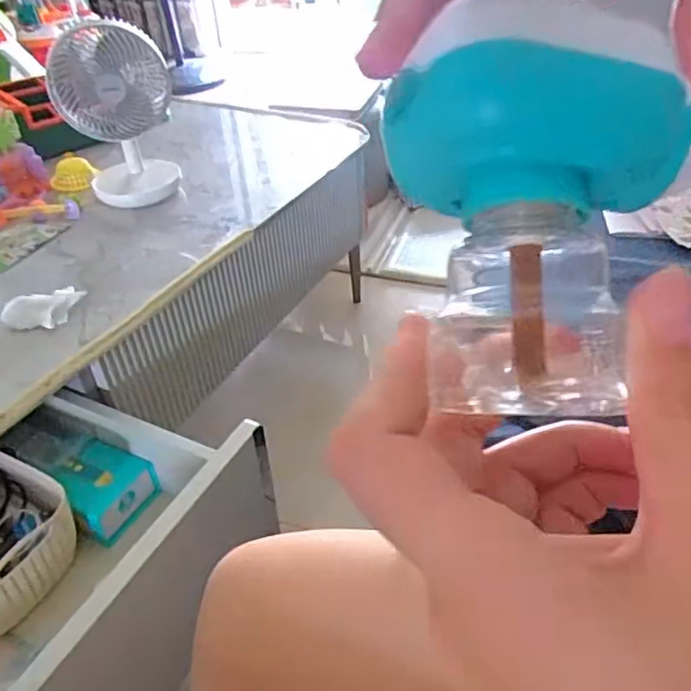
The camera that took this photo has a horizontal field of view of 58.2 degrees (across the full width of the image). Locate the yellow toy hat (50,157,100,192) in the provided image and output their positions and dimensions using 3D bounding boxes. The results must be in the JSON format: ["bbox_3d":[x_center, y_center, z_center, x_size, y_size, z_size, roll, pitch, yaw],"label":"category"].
[{"bbox_3d":[-0.455,-0.287,1.041,0.080,0.037,0.061,-21,42,-21],"label":"yellow toy hat"}]

